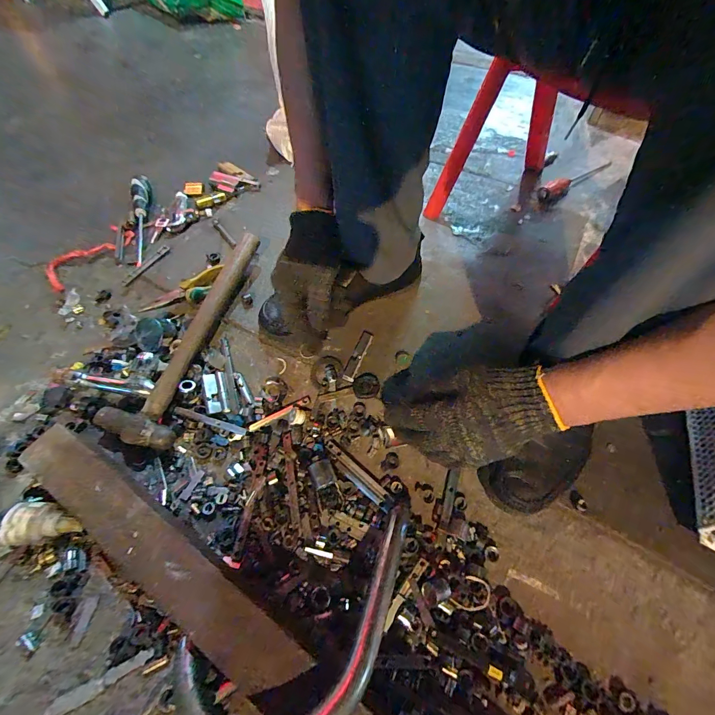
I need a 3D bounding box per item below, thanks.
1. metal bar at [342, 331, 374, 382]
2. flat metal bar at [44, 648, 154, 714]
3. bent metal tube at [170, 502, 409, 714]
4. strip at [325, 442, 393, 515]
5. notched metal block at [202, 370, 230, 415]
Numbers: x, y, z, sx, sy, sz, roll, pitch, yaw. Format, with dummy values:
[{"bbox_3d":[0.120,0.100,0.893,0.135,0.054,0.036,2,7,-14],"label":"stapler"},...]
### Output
[{"bbox_3d":[0.001,-0.002,0.462,0.017,0.007,0.078,19,55,10],"label":"metal bar"},{"bbox_3d":[-0.220,0.280,0.299,0.079,0.004,0.012,-20,68,-21],"label":"flat metal bar"},{"bbox_3d":[-0.034,0.246,0.301,0.251,0.029,0.122,-24,39,-16],"label":"bent metal tube"},{"bbox_3d":[-0.001,0.137,0.404,0.100,0.007,0.018,36,60,21],"label":"strip"},{"bbox_3d":[-0.182,0.044,0.444,0.026,0.008,0.056,-15,61,-12],"label":"notched metal block"}]

